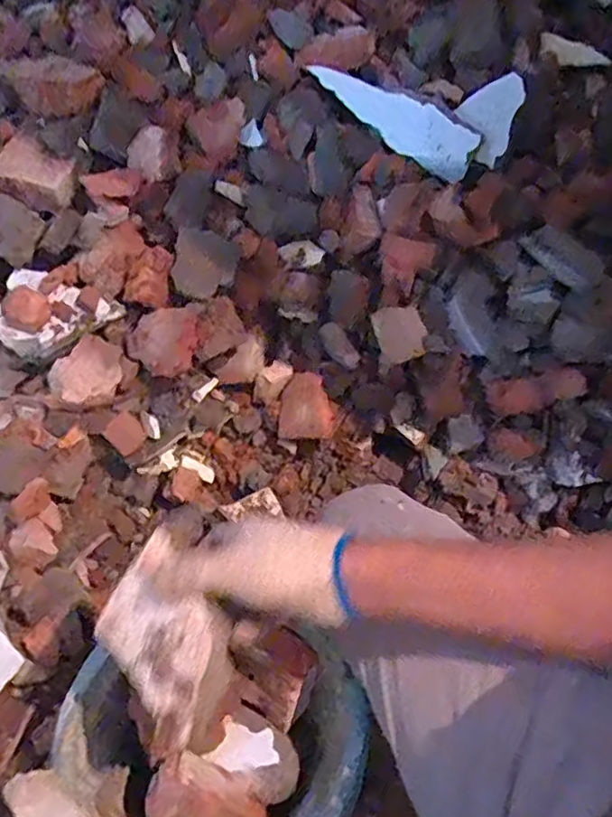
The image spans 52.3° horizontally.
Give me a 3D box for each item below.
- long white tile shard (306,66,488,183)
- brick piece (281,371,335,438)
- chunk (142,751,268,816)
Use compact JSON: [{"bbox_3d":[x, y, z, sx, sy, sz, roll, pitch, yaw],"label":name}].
[{"bbox_3d":[0.124,-0.404,0.865,0.243,0.017,0.076,27,92,-10],"label":"long white tile shard"},{"bbox_3d":[-0.001,-0.002,0.852,0.070,0.030,0.088,-5,83,24],"label":"brick piece"},{"bbox_3d":[-0.089,0.359,0.555,0.104,0.053,0.076,15,51,7],"label":"chunk"}]

